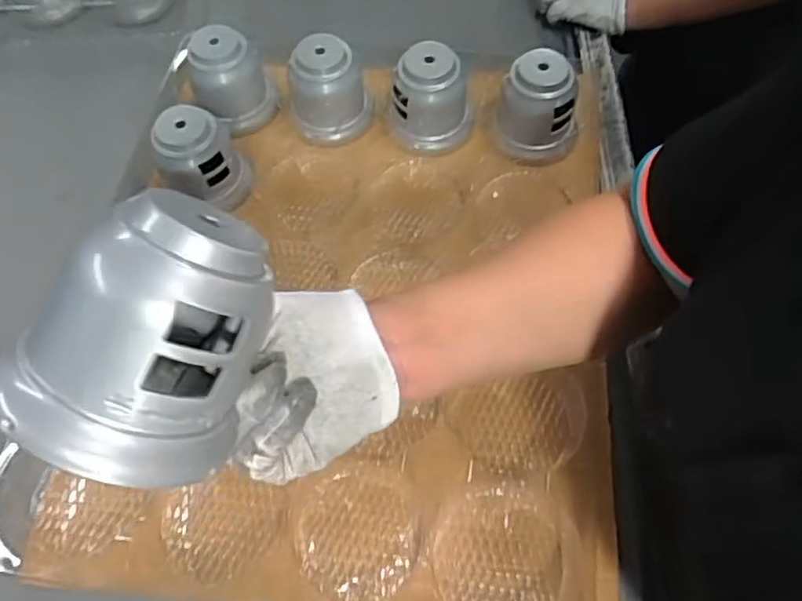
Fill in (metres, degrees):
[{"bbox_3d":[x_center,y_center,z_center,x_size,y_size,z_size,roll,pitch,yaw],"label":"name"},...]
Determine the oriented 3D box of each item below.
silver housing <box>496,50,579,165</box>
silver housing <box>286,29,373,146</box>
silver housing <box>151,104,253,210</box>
[{"bbox_3d":[0.133,-0.187,0.601,0.081,0.079,0.067,9,64,8],"label":"silver housing"},{"bbox_3d":[-0.072,-0.210,0.622,0.079,0.081,0.070,-13,62,-4],"label":"silver housing"},{"bbox_3d":[-0.185,-0.130,0.584,0.069,0.085,0.064,-1,62,2],"label":"silver housing"}]

